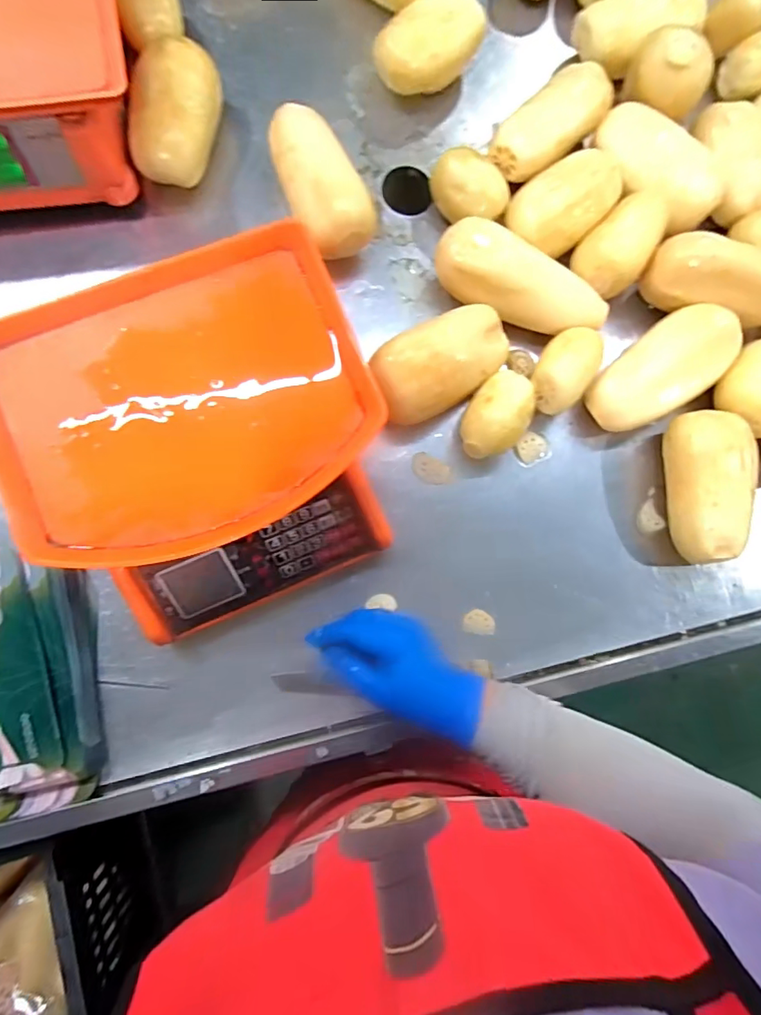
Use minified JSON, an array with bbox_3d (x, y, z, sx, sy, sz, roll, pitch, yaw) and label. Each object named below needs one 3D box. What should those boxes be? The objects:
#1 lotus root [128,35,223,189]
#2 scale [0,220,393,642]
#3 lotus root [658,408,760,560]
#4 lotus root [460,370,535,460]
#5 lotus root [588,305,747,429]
[{"bbox_3d":[-0.206,-0.385,0.516,0.073,0.070,0.119,13,83,-2],"label":"lotus root"},{"bbox_3d":[-0.146,-0.053,0.440,0.282,0.098,0.275,-23,85,-6],"label":"scale"},{"bbox_3d":[0.323,-0.019,0.514,0.066,0.062,0.140,-1,83,-4],"label":"lotus root"},{"bbox_3d":[0.113,-0.089,0.512,0.061,0.055,0.087,33,82,0],"label":"lotus root"},{"bbox_3d":[0.287,-0.141,0.528,0.167,0.064,0.081,-34,87,-7],"label":"lotus root"}]

